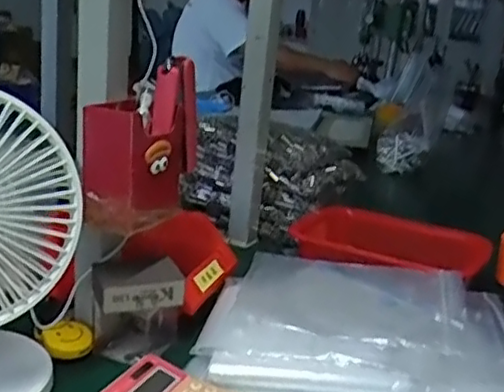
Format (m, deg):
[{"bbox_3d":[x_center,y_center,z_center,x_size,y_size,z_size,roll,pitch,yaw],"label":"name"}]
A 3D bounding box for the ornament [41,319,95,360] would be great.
[{"bbox_3d":[-0.162,0.125,0.586,0.036,0.020,0.044,16,20,34],"label":"ornament"}]

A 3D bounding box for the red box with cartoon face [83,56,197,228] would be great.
[{"bbox_3d":[-0.091,-0.043,0.556,0.054,0.120,0.098,11,18,22],"label":"red box with cartoon face"}]

